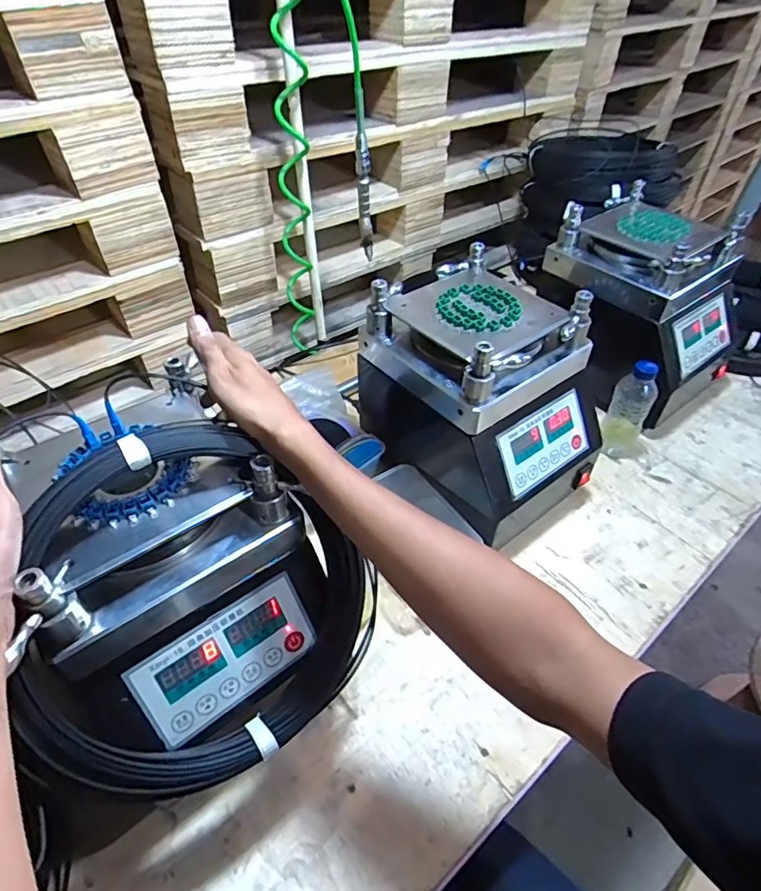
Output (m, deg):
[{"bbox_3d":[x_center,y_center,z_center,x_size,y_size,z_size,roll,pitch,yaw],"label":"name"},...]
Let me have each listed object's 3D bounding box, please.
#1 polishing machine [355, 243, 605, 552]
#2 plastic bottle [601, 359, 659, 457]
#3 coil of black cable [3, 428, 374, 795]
[{"bbox_3d":[0.140,-0.062,0.712,0.227,0.277,0.278,-28,52,-25],"label":"polishing machine"},{"bbox_3d":[0.385,-0.056,0.792,0.062,0.155,0.055,28,52,24],"label":"plastic bottle"},{"bbox_3d":[-0.146,0.129,0.413,0.263,0.279,0.030,-37,14,-26],"label":"coil of black cable"}]

